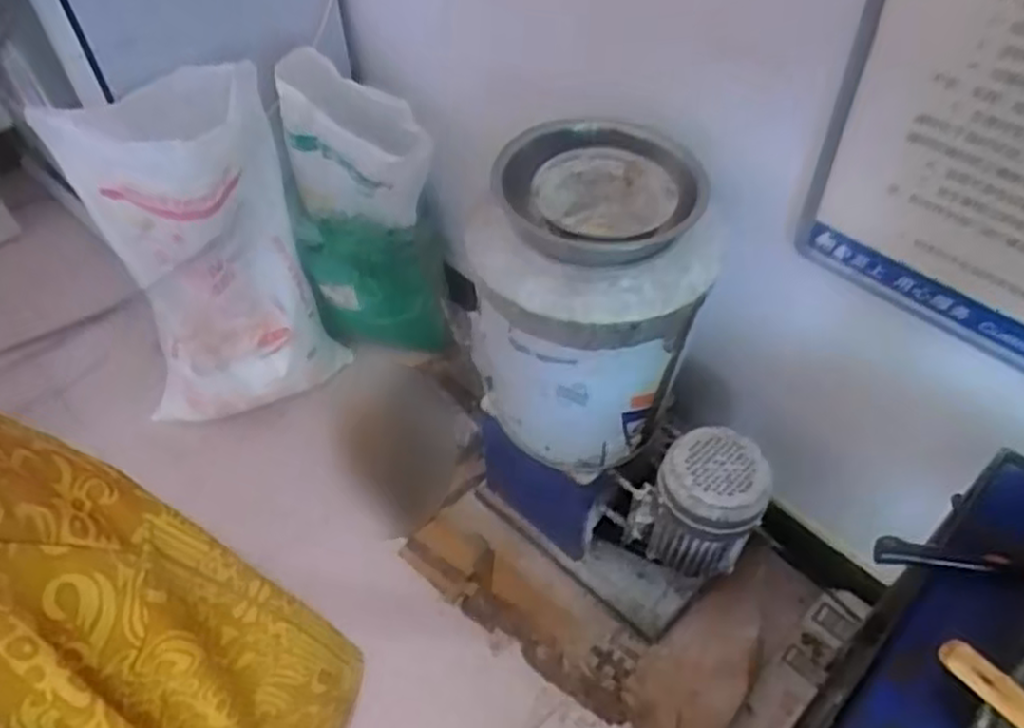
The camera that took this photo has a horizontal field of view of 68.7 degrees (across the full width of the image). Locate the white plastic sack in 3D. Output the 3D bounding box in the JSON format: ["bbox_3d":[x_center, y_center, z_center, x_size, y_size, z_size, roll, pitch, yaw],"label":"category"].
[{"bbox_3d":[-0.619,-0.204,1.581,0.361,0.787,0.347,-4,49,-1],"label":"white plastic sack"}]

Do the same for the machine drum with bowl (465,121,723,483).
[{"bbox_3d":[0.107,-0.074,1.151,0.321,0.479,0.317,0,49,2],"label":"machine drum with bowl"}]

